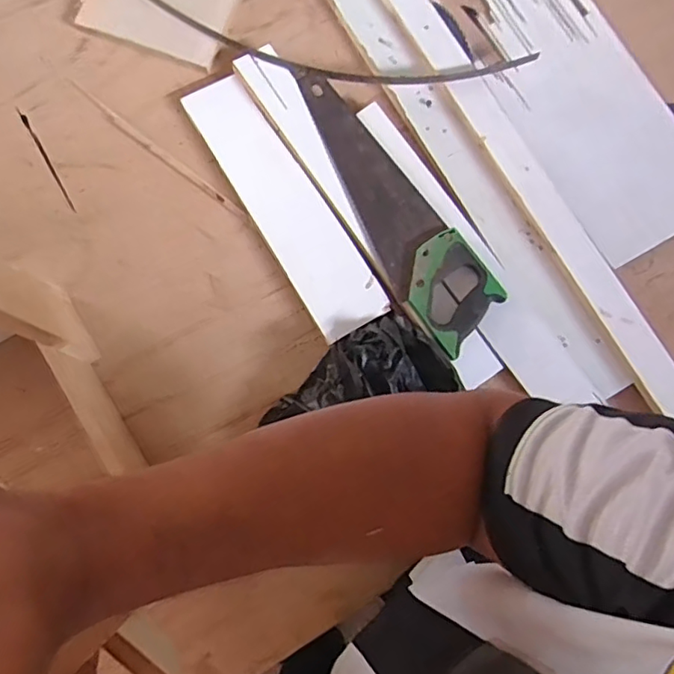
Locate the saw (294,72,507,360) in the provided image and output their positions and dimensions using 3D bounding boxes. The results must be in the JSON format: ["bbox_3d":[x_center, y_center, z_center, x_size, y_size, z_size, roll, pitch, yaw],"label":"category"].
[{"bbox_3d":[0.065,-0.183,0.786,0.110,0.023,0.420,-34,80,-7],"label":"saw"}]

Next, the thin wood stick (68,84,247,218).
[{"bbox_3d":[-0.257,-0.266,0.819,0.320,0.011,0.014,38,81,7],"label":"thin wood stick"}]

